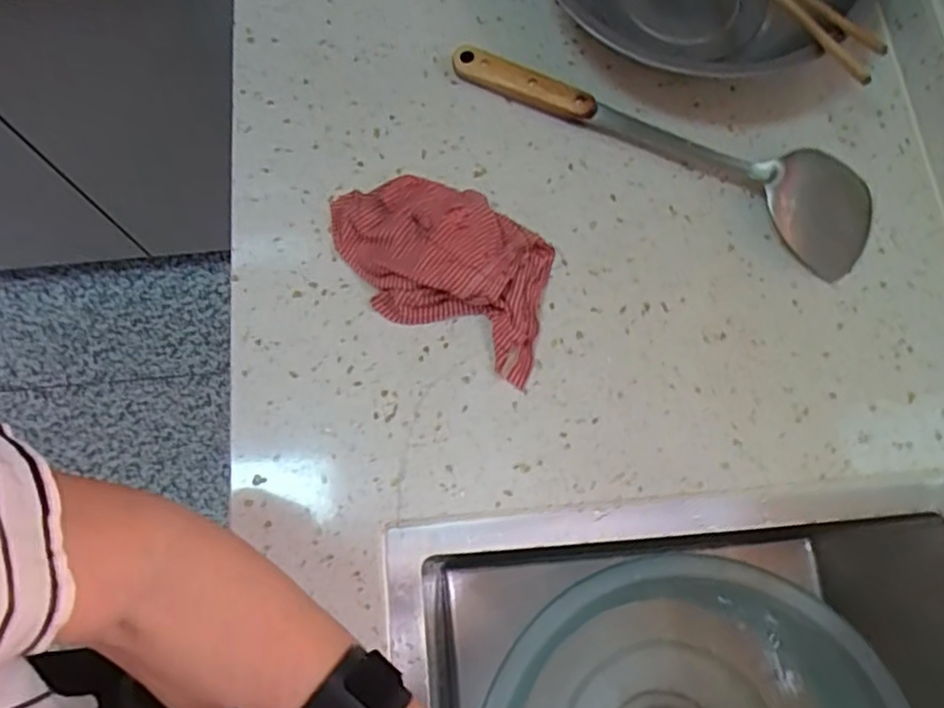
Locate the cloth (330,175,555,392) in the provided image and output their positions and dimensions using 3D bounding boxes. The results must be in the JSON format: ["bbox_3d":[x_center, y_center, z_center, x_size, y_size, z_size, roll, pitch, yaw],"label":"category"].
[{"bbox_3d":[-0.023,-0.072,0.508,0.189,0.040,0.110,27,76,7],"label":"cloth"}]

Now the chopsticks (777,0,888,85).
[{"bbox_3d":[0.252,-0.283,0.533,0.042,0.015,0.256,-10,49,-3],"label":"chopsticks"}]

